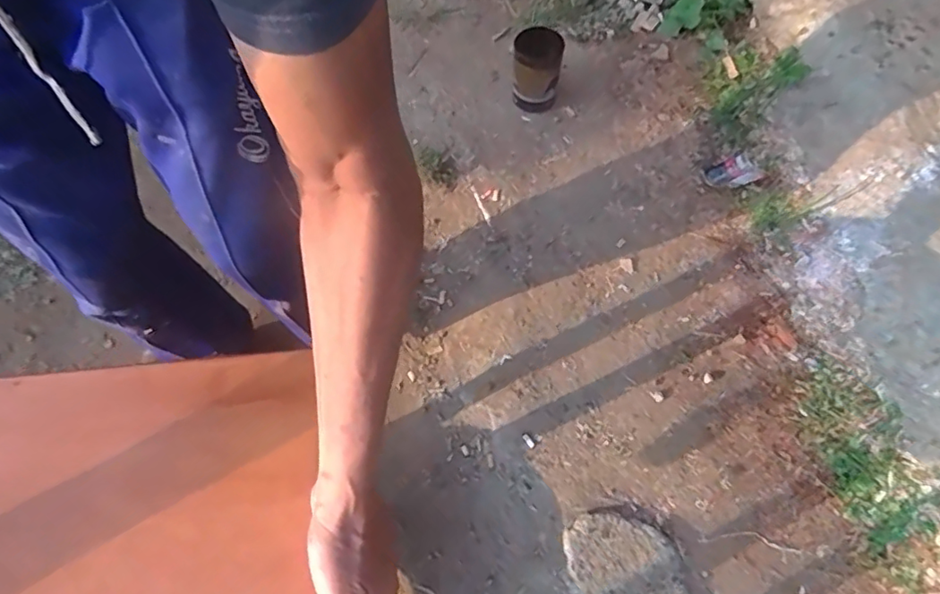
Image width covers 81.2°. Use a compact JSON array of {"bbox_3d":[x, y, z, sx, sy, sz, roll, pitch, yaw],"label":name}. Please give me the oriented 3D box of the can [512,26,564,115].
[{"bbox_3d":[0.141,-0.463,1.166,0.097,0.170,0.100,1,65,-1],"label":"can"}]

